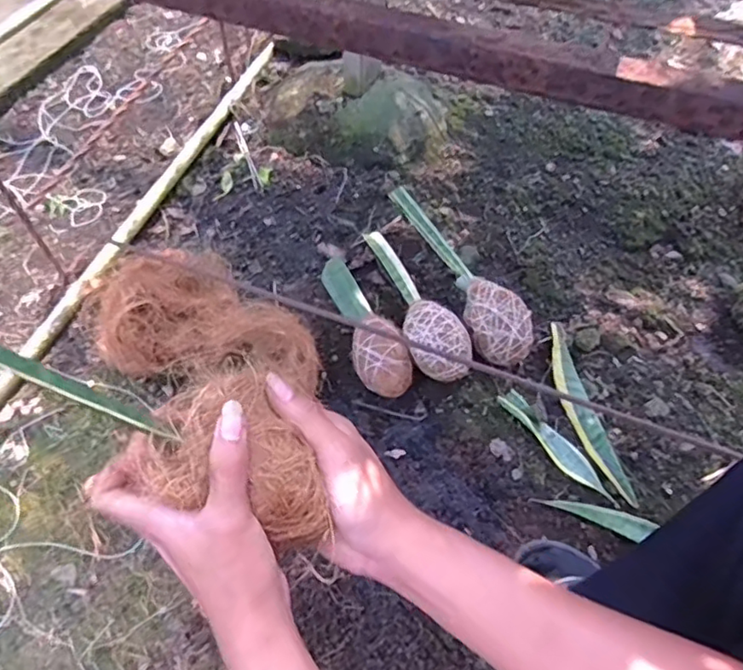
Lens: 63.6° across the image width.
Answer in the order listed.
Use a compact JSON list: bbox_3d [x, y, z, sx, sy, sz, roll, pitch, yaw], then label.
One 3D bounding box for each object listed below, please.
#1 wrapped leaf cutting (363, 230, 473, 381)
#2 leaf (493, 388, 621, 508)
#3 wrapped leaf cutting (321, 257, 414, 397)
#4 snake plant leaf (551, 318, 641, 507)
[{"bbox_3d":[0.058,-0.055,0.806,0.071,0.074,0.268,-13,57,-9],"label":"wrapped leaf cutting"},{"bbox_3d":[0.226,0.133,0.722,0.033,0.012,0.174,-33,62,-20],"label":"leaf"},{"bbox_3d":[-0.010,-0.018,0.794,0.062,0.065,0.229,-16,58,-11],"label":"wrapped leaf cutting"},{"bbox_3d":[0.261,0.088,0.743,0.039,0.031,0.248,-6,56,-5],"label":"snake plant leaf"}]

